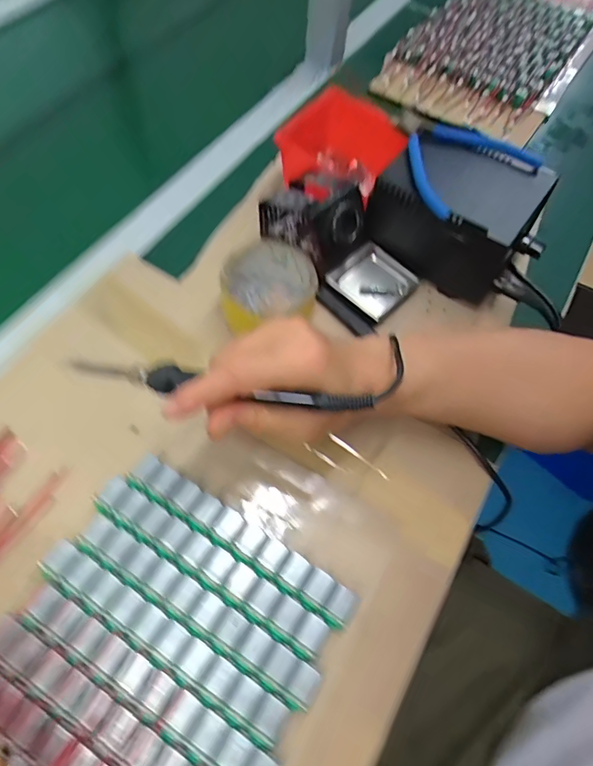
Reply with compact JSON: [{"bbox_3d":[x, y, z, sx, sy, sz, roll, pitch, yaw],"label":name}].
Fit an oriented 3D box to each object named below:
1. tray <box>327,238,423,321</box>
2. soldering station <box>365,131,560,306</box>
[{"bbox_3d":[0.074,-0.102,0.472,0.071,0.024,0.067,42,68,17],"label":"tray"},{"bbox_3d":[0.164,-0.166,0.464,0.157,0.078,0.116,34,66,14],"label":"soldering station"}]

